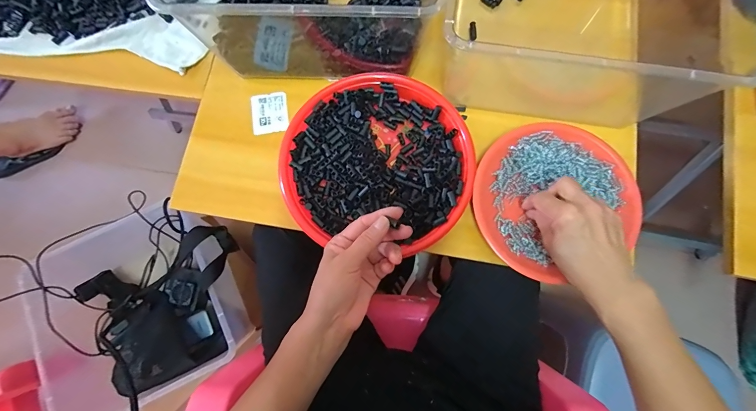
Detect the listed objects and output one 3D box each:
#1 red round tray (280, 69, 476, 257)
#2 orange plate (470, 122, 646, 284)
[{"bbox_3d":[0.000,-0.061,0.419,0.234,0.032,0.220,0,79,1],"label":"red round tray"},{"bbox_3d":[0.209,-0.010,0.397,0.190,0.025,0.177,0,79,1],"label":"orange plate"}]

